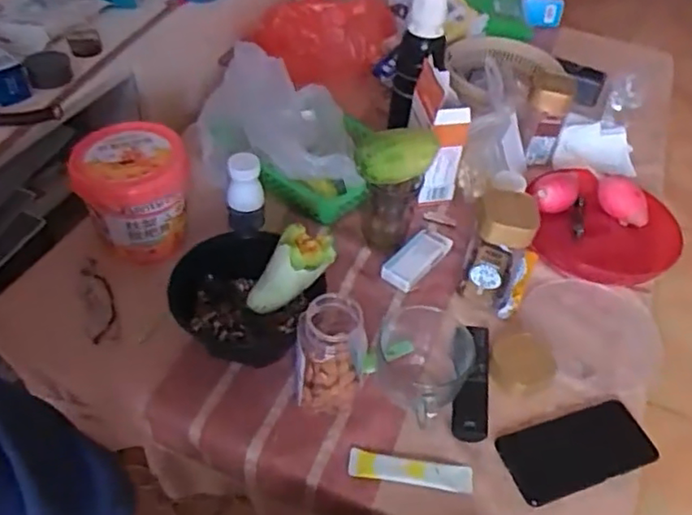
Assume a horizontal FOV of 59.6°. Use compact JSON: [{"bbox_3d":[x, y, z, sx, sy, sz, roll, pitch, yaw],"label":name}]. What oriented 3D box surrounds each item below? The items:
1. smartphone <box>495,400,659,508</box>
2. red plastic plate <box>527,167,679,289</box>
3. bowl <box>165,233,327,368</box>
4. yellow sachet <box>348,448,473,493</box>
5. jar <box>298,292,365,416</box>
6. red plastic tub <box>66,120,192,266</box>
[{"bbox_3d":[0.243,0.203,0.639,0.161,0.011,0.078,-12,49,-16],"label":"smartphone"},{"bbox_3d":[0.362,-0.046,0.857,0.207,0.048,0.187,28,50,19],"label":"red plastic plate"},{"bbox_3d":[-0.116,0.046,0.701,0.162,0.070,0.144,-17,51,-20],"label":"bowl"},{"bbox_3d":[0.064,0.214,0.608,0.122,0.008,0.029,8,47,2],"label":"yellow sachet"},{"bbox_3d":[-0.014,0.093,0.613,0.064,0.129,0.065,3,47,-3],"label":"jar"},{"bbox_3d":[-0.261,-0.077,0.759,0.120,0.127,0.126,3,47,-3],"label":"red plastic tub"}]

